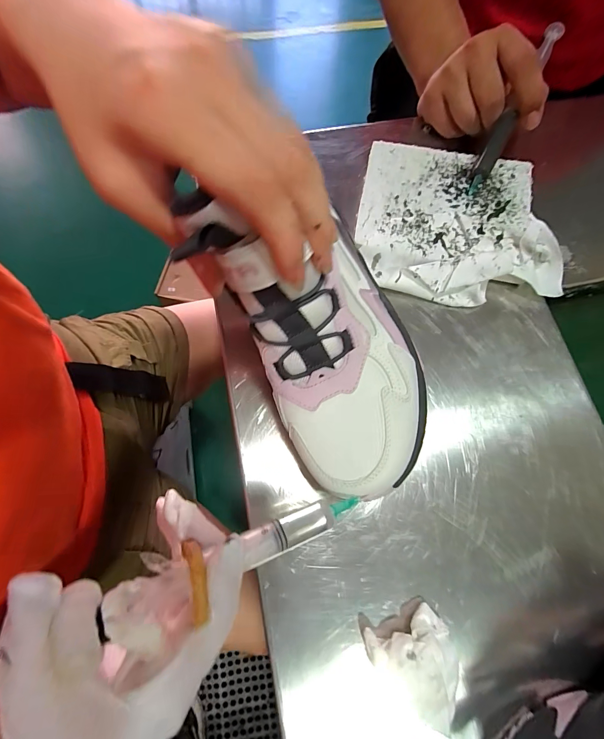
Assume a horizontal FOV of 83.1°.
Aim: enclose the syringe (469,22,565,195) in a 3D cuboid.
[{"bbox_3d":[0.201,-0.247,0.322,0.017,0.014,0.170,27,90,6],"label":"syringe"}]

